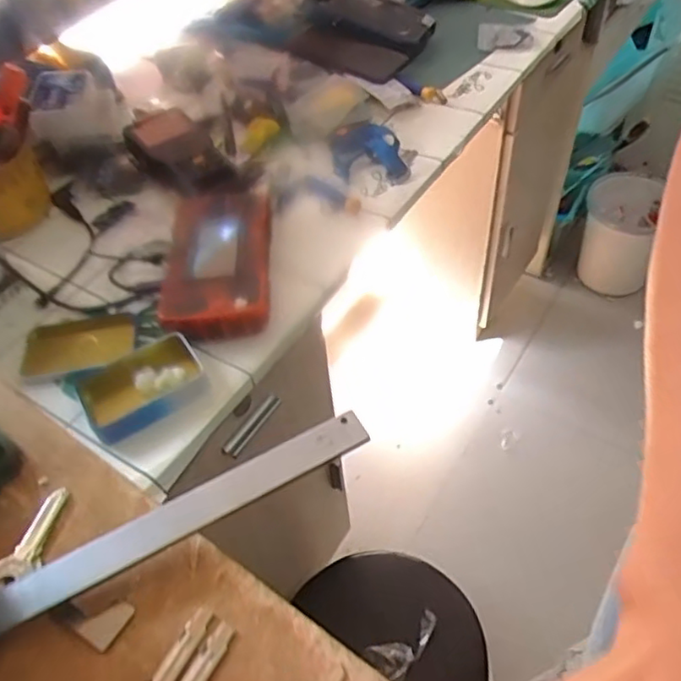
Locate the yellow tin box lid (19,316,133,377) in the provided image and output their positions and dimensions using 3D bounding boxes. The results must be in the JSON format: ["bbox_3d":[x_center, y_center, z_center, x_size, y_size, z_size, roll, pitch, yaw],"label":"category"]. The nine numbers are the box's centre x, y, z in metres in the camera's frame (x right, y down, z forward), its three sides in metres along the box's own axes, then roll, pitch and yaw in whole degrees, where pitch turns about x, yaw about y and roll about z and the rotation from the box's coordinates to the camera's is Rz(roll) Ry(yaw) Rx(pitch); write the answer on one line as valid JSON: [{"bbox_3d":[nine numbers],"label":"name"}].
[{"bbox_3d":[-0.240,0.003,0.579,0.096,0.010,0.063,-11,50,-4],"label":"yellow tin box lid"}]

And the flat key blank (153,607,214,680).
[{"bbox_3d":[-0.067,0.129,0.245,0.010,0.005,0.051,18,54,19],"label":"flat key blank"}]

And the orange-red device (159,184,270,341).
[{"bbox_3d":[-0.116,-0.081,0.611,0.093,0.029,0.183,-6,50,0],"label":"orange-red device"}]

